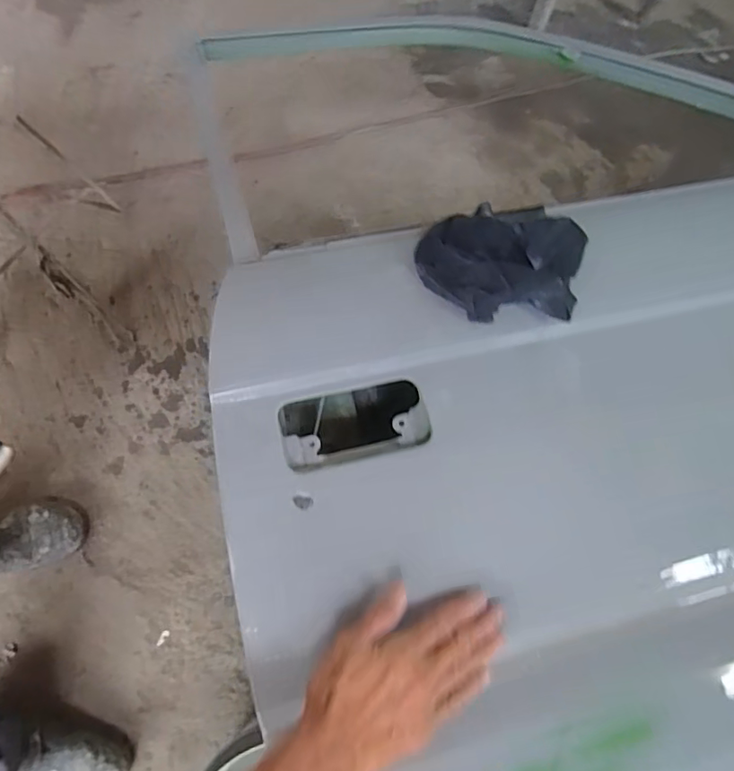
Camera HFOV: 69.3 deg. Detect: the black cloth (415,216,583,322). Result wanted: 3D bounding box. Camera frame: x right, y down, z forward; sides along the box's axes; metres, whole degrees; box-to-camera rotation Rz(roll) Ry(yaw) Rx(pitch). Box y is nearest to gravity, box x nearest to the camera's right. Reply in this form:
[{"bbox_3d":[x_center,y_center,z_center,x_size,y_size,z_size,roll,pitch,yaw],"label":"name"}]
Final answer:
[{"bbox_3d":[0.138,-0.129,0.547,0.172,0.047,0.133,14,71,0],"label":"black cloth"}]

